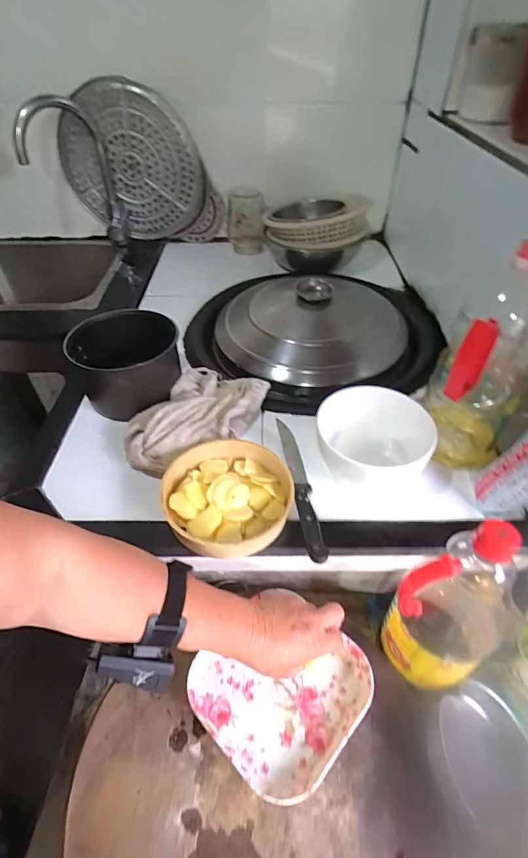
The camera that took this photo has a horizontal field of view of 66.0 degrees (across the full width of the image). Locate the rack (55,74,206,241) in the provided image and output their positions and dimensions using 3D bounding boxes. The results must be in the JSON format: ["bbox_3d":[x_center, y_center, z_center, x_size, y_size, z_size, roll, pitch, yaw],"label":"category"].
[{"bbox_3d":[-0.318,-0.640,1.003,0.341,0.324,0.040,18,52,-18],"label":"rack"}]

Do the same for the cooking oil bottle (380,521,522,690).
[{"bbox_3d":[0.212,0.179,0.445,0.129,0.242,0.088,-35,54,-30],"label":"cooking oil bottle"}]

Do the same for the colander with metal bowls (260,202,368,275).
[{"bbox_3d":[0.122,-0.475,0.994,0.190,0.122,0.209,-33,53,-29],"label":"colander with metal bowls"}]

